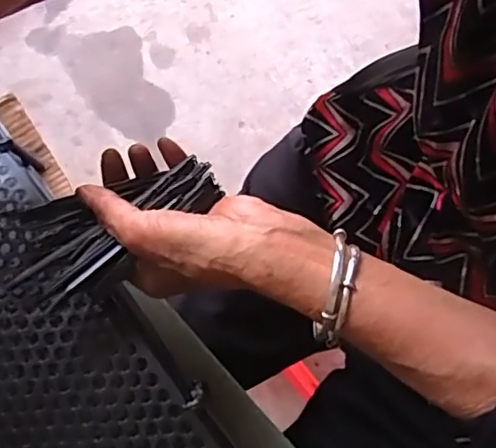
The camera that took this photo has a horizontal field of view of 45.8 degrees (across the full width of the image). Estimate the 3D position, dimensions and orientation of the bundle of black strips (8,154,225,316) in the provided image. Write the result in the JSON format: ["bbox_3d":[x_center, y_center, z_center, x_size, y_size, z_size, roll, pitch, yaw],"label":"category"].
[{"bbox_3d":[-0.084,0.001,0.371,0.139,0.029,0.072,-28,75,-5],"label":"bundle of black strips"}]

